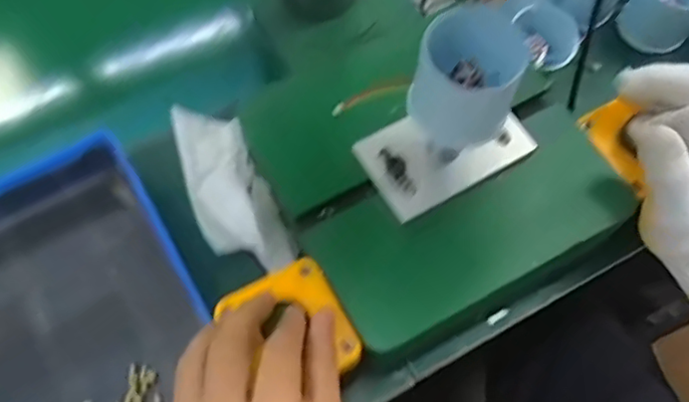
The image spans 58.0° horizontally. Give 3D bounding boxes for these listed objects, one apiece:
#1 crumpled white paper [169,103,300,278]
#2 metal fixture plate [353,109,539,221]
[{"bbox_3d":[-0.085,-0.016,0.433,0.058,0.044,0.154,-31,56,-10],"label":"crumpled white paper"},{"bbox_3d":[0.062,-0.033,0.385,0.098,0.010,0.056,-28,80,-11],"label":"metal fixture plate"}]

